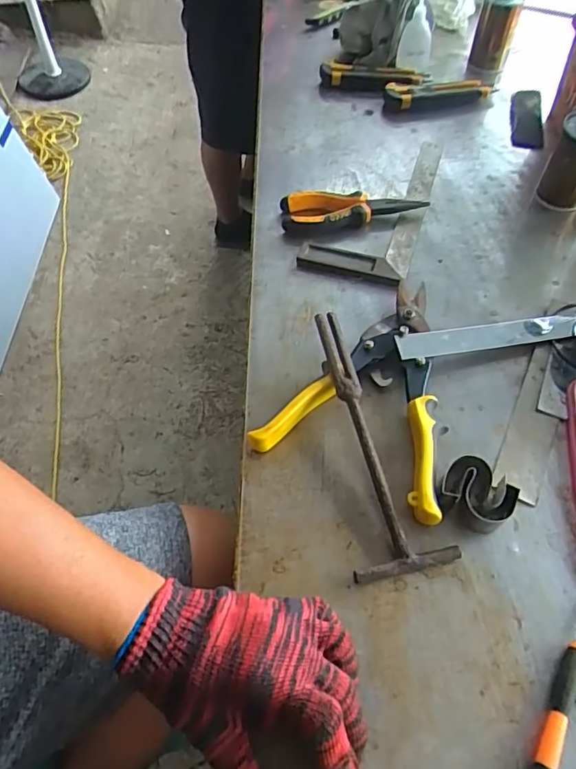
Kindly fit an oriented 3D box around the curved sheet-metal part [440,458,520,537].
[{"bbox_3d":[0.143,0.082,0.408,0.051,0.027,0.042,28,61,17],"label":"curved sheet-metal part"}]

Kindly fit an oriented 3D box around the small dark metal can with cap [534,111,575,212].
[{"bbox_3d":[0.307,-0.236,0.577,0.052,0.109,0.043,26,61,16],"label":"small dark metal can with cap"}]

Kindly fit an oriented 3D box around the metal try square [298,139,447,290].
[{"bbox_3d":[0.102,-0.210,0.614,0.112,0.010,0.252,16,59,10],"label":"metal try square"}]

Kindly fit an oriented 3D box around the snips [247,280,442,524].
[{"bbox_3d":[0.050,-0.001,0.468,0.147,0.029,0.230,5,57,3],"label":"snips"}]

